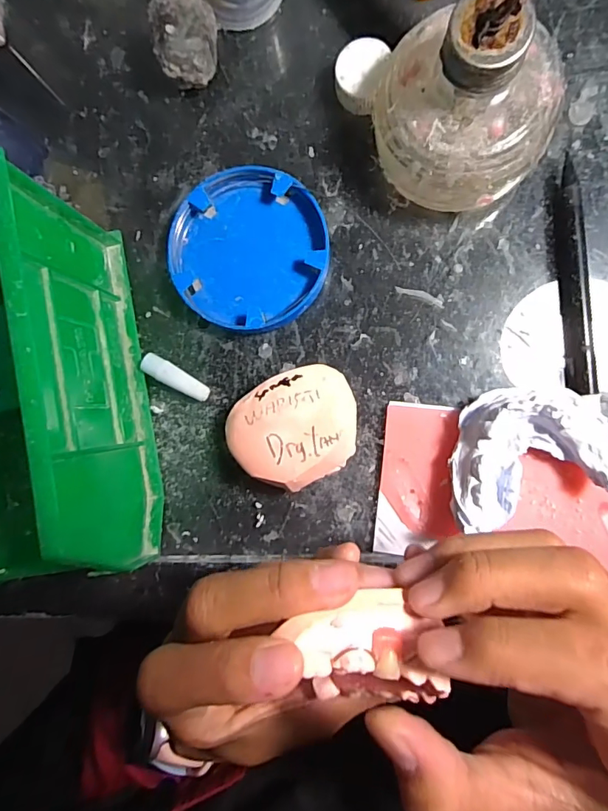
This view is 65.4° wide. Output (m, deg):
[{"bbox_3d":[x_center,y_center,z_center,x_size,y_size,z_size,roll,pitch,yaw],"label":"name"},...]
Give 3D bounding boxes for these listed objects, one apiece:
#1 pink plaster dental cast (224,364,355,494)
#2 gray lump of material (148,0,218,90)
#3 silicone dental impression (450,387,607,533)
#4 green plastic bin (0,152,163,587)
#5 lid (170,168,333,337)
[{"bbox_3d":[-0.003,0.011,0.233,0.062,0.032,0.052,-29,87,7],"label":"pink plaster dental cast"},{"bbox_3d":[-0.057,-0.177,0.237,0.028,0.034,0.031,-4,90,8],"label":"gray lump of material"},{"bbox_3d":[0.103,0.021,0.214,0.073,0.031,0.057,-7,90,8],"label":"silicone dental impression"},{"bbox_3d":[-0.137,-0.002,0.220,0.096,0.093,0.162,-10,89,8],"label":"green plastic bin"},{"bbox_3d":[-0.027,-0.079,0.243,0.079,0.017,0.078,0,91,8],"label":"lid"}]

